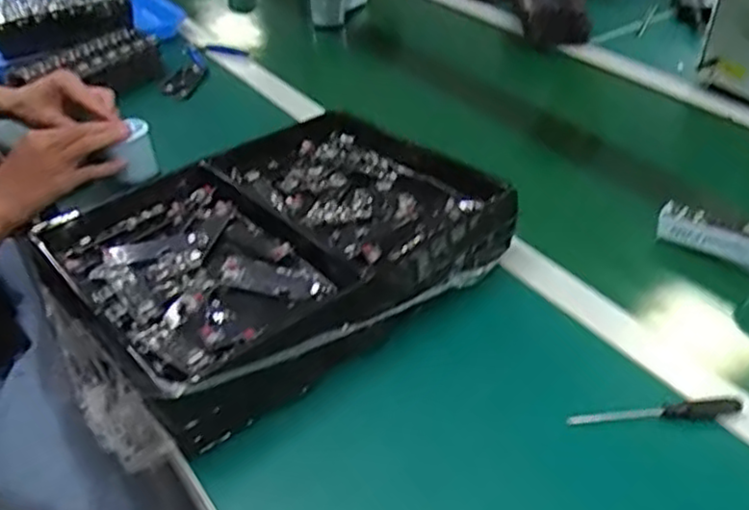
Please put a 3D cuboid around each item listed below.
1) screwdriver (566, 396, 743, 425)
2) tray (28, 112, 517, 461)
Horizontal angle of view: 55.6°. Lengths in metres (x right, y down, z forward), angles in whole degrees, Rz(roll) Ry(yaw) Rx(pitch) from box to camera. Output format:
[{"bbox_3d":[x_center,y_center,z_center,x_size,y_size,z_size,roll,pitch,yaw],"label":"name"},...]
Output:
[{"bbox_3d":[0.215,0.122,0.548,0.130,0.018,0.016,-1,38,2],"label":"screwdriver"},{"bbox_3d":[-0.086,-0.021,0.667,0.376,0.057,0.290,-28,45,-29],"label":"tray"}]

